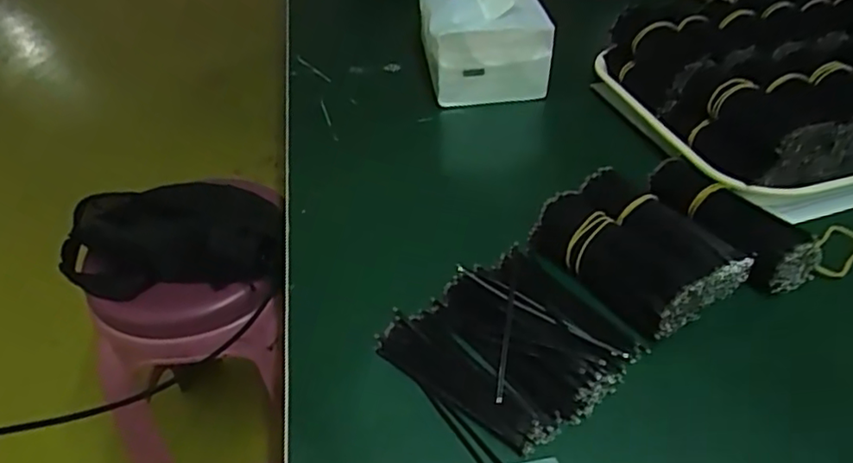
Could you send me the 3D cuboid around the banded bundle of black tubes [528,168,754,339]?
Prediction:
[{"bbox_3d":[0.120,0.008,0.366,0.072,0.038,0.101,-29,45,-25],"label":"banded bundle of black tubes"}]

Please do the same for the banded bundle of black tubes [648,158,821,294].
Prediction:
[{"bbox_3d":[0.177,-0.005,0.380,0.040,0.033,0.101,-24,43,-20],"label":"banded bundle of black tubes"}]

